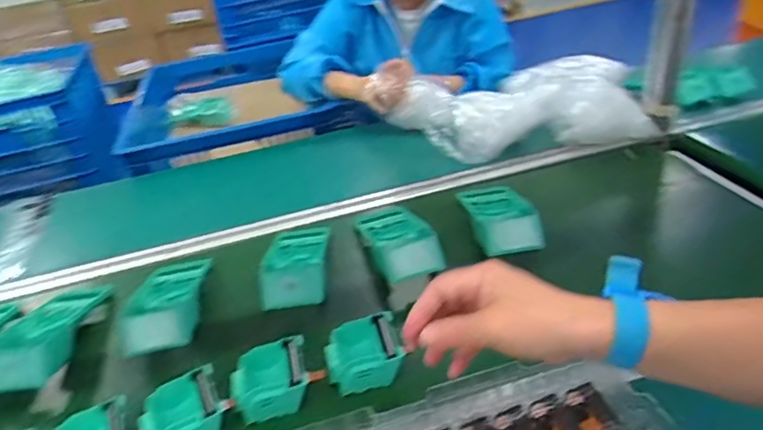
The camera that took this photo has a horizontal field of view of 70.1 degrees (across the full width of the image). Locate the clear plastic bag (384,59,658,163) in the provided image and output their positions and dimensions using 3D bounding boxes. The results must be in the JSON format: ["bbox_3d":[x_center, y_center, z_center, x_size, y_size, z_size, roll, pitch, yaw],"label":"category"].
[{"bbox_3d":[0.270,-0.227,1.101,0.489,0.108,0.286,-7,34,2],"label":"clear plastic bag"}]

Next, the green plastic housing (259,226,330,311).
[{"bbox_3d":[-0.124,0.063,0.777,0.095,0.052,0.191,-7,34,1],"label":"green plastic housing"}]

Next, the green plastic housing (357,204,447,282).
[{"bbox_3d":[0.024,0.027,0.810,0.096,0.047,0.191,-16,35,-12],"label":"green plastic housing"}]

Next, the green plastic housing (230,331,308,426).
[{"bbox_3d":[-0.120,0.184,0.598,0.083,0.042,0.079,-15,35,-11],"label":"green plastic housing"}]

